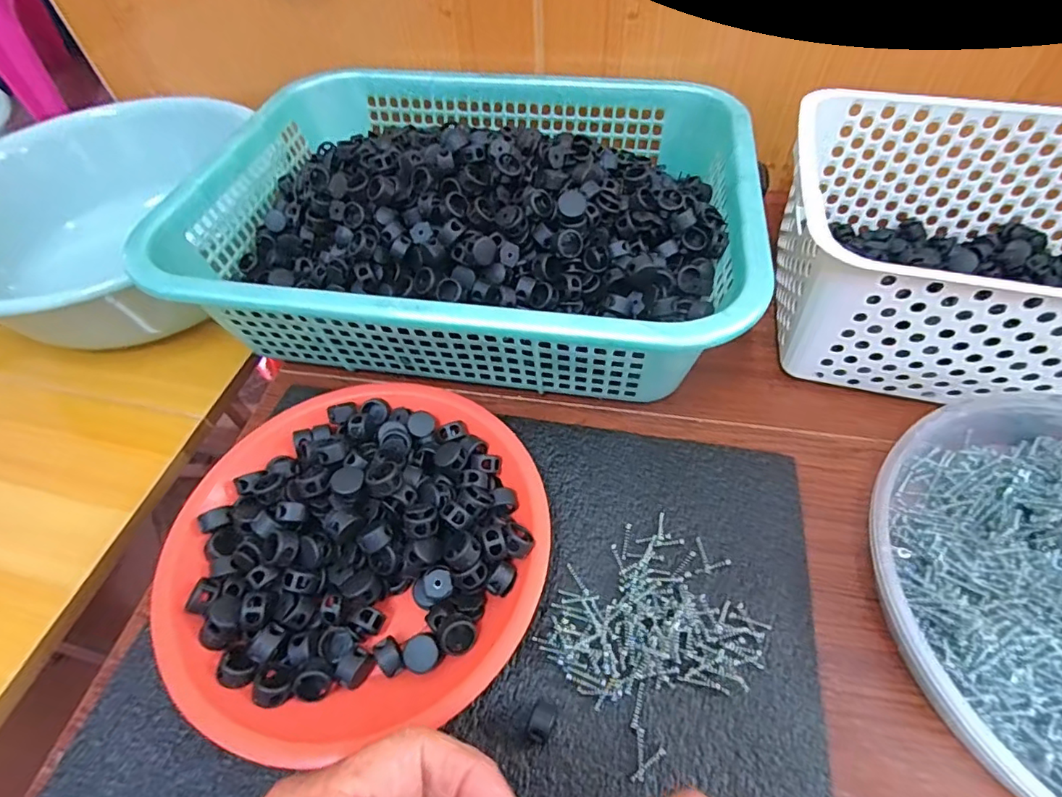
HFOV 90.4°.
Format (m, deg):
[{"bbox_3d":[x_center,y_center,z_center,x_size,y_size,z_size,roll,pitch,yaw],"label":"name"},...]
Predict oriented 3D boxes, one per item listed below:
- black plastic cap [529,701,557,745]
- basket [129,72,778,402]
[{"bbox_3d":[0.005,0.147,0.238,0.010,0.017,0.015,18,57,16],"label":"black plastic cap"},{"bbox_3d":[-0.041,-0.141,0.399,0.381,0.098,0.286,6,55,8],"label":"basket"}]

